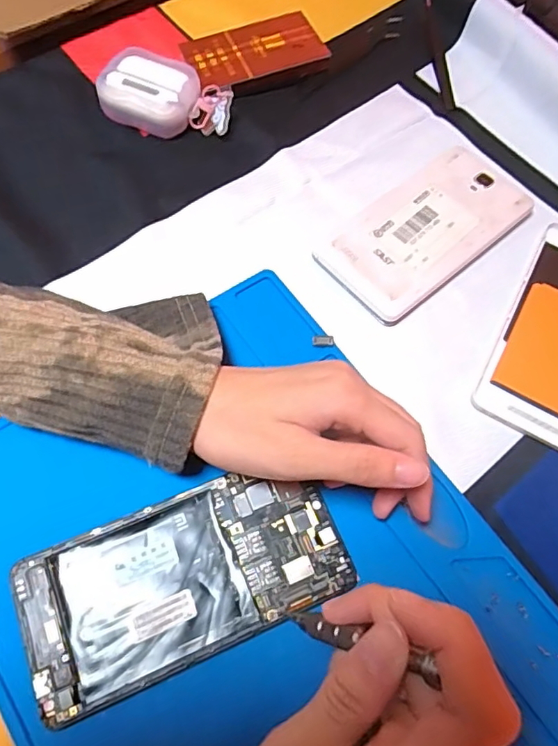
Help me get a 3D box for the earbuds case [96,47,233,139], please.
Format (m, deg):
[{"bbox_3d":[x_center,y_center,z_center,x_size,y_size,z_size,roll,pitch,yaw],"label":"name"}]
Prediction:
[{"bbox_3d":[-0.078,-0.193,0.380,0.090,0.030,0.047,8,65,0],"label":"earbuds case"}]

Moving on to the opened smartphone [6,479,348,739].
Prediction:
[{"bbox_3d":[-0.043,0.096,0.255,0.146,0.005,0.073,-18,68,-10],"label":"opened smartphone"}]

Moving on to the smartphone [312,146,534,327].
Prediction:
[{"bbox_3d":[0.097,-0.092,0.350,0.144,0.011,0.068,-38,73,-18],"label":"smartphone"}]

